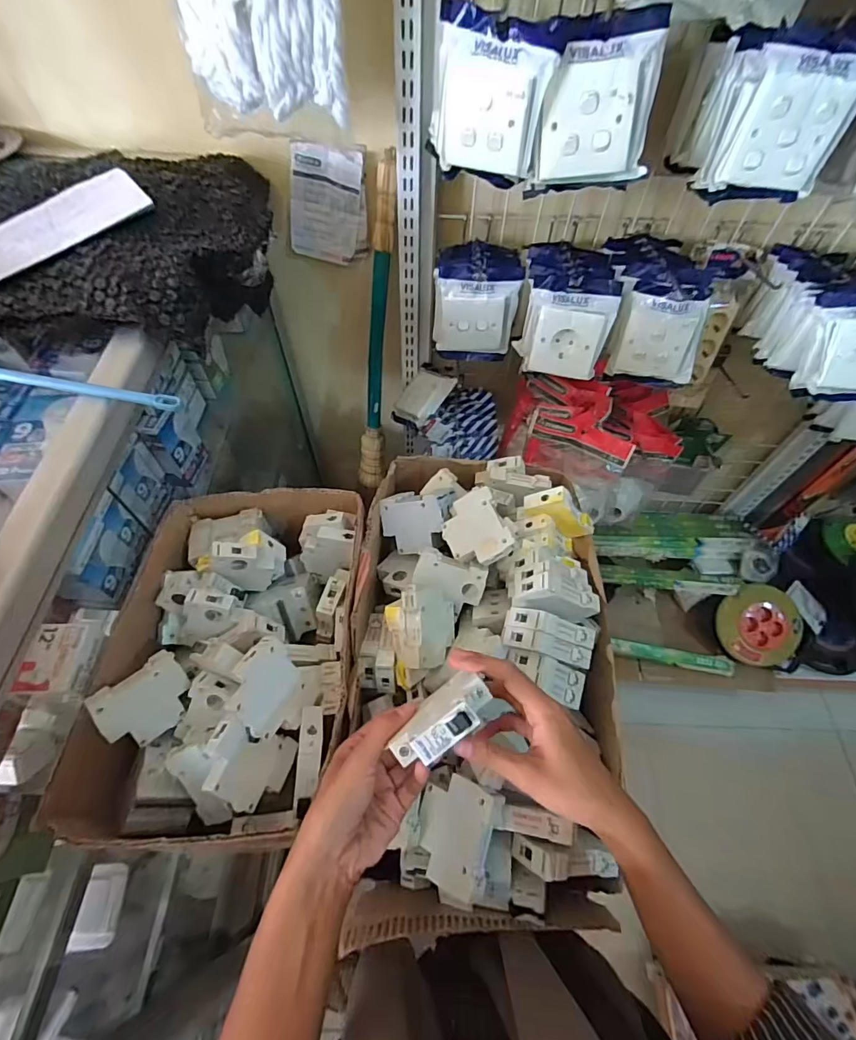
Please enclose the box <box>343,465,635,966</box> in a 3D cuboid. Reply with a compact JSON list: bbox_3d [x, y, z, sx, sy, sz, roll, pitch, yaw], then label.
[{"bbox_3d":[0.056,0.123,0.485,0.250,0.123,0.458,3,58,0],"label":"box"}]

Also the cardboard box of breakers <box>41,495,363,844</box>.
[{"bbox_3d":[-0.189,0.121,0.482,0.226,0.105,0.327,3,58,0],"label":"cardboard box of breakers"}]

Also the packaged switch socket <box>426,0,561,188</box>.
[{"bbox_3d":[0.062,-0.422,0.491,0.121,0.130,0.039,30,62,16],"label":"packaged switch socket"}]

